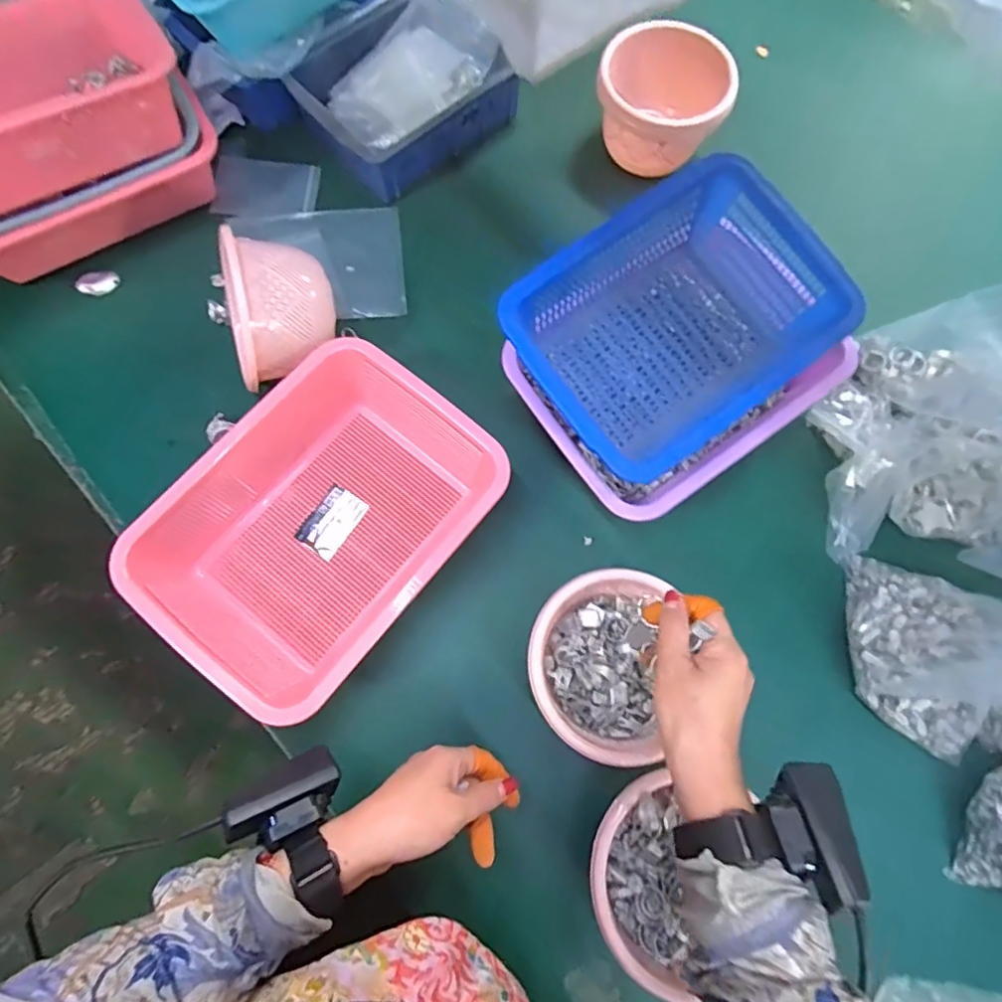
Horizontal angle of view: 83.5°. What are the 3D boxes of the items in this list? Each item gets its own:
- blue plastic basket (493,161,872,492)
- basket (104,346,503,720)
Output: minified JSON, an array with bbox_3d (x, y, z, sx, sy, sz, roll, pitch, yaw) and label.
[{"bbox_3d":[0.150,-0.146,0.494,0.257,0.109,0.181,-36,78,-11],"label":"blue plastic basket"},{"bbox_3d":[-0.156,0.020,0.525,0.218,0.095,0.294,38,76,9],"label":"basket"}]

